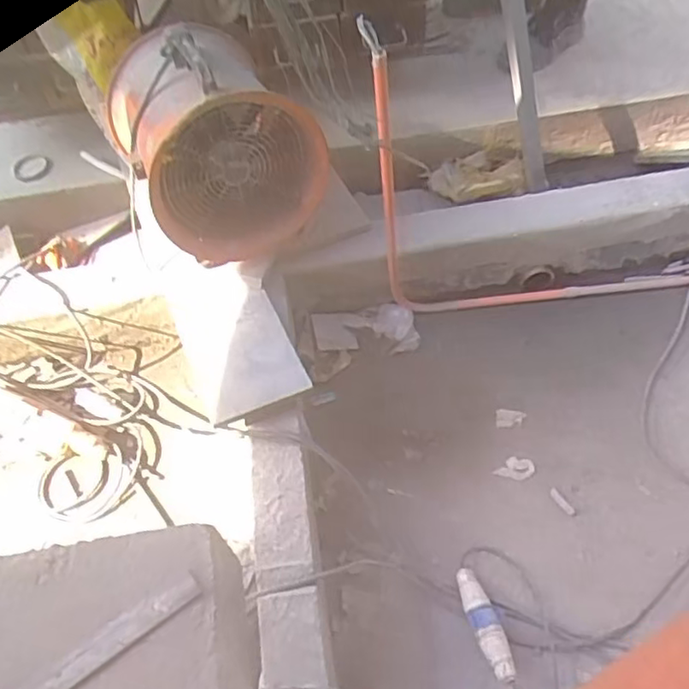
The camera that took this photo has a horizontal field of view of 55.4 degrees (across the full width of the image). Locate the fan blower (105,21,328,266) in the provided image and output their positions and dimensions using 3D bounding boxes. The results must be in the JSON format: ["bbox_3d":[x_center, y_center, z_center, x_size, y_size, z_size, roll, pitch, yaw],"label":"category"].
[{"bbox_3d":[-0.272,-0.432,1.343,0.348,0.363,0.366,-27,58,-13],"label":"fan blower"}]

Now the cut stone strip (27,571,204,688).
[{"bbox_3d":[-0.236,0.275,0.516,0.278,0.004,0.025,-33,65,-18],"label":"cut stone strip"}]

